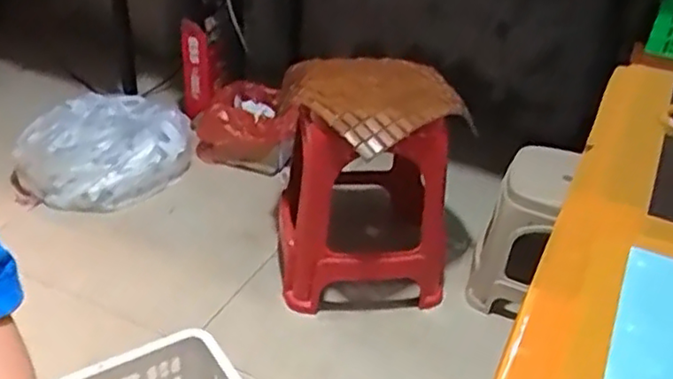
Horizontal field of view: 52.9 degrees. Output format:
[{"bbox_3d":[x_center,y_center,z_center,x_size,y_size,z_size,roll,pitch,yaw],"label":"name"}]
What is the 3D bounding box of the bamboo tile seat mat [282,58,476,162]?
[{"bbox_3d":[0.074,-0.181,1.251,0.316,0.088,0.302,-7,34,-18],"label":"bamboo tile seat mat"}]

